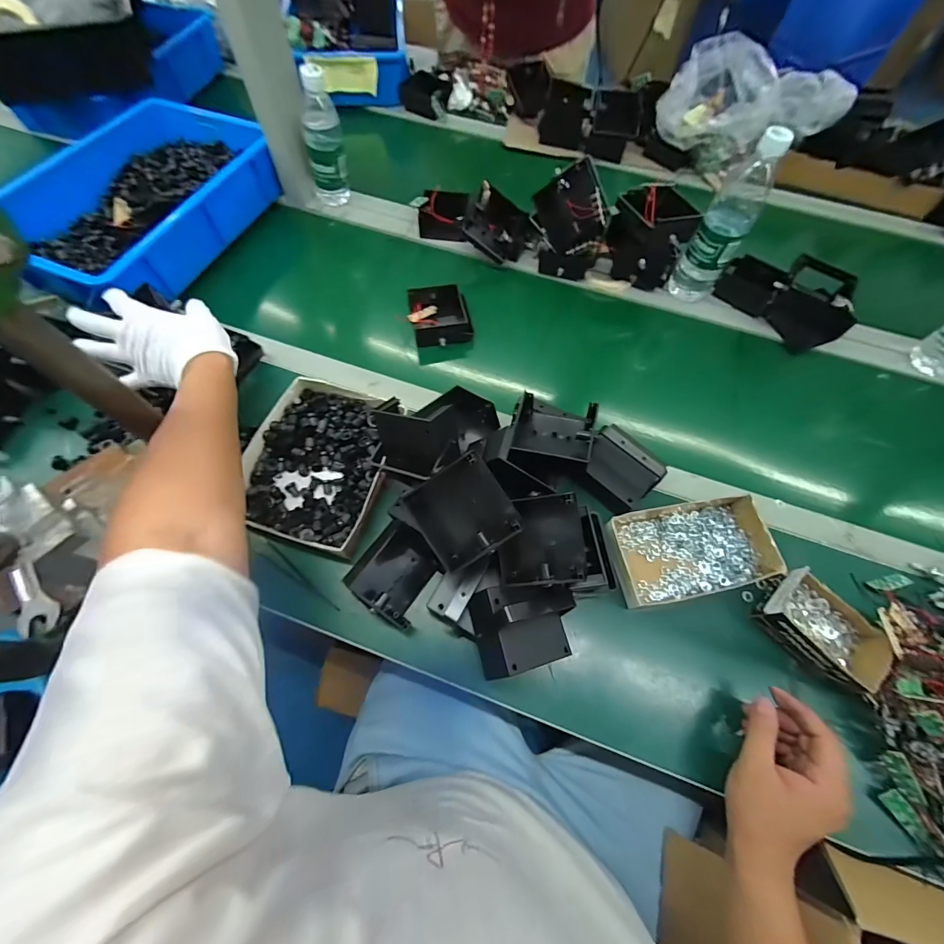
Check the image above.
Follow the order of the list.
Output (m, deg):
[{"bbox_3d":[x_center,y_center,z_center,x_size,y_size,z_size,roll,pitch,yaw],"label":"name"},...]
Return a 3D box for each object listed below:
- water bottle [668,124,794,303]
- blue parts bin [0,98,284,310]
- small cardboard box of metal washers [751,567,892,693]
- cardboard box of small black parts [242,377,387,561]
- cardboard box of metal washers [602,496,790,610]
[{"bbox_3d":[0.369,-0.357,0.582,0.069,0.223,0.056,28,67,11],"label":"water bottle"},{"bbox_3d":[-0.521,-0.437,0.647,0.258,0.090,0.433,21,66,8],"label":"blue parts bin"},{"bbox_3d":[0.379,0.167,0.431,0.109,0.046,0.093,38,69,15],"label":"small cardboard box of metal washers"},{"bbox_3d":[-0.186,-0.012,0.491,0.165,0.032,0.202,17,65,6],"label":"cardboard box of small black parts"},{"bbox_3d":[0.257,0.089,0.472,0.188,0.034,0.111,-9,65,-7],"label":"cardboard box of metal washers"}]

